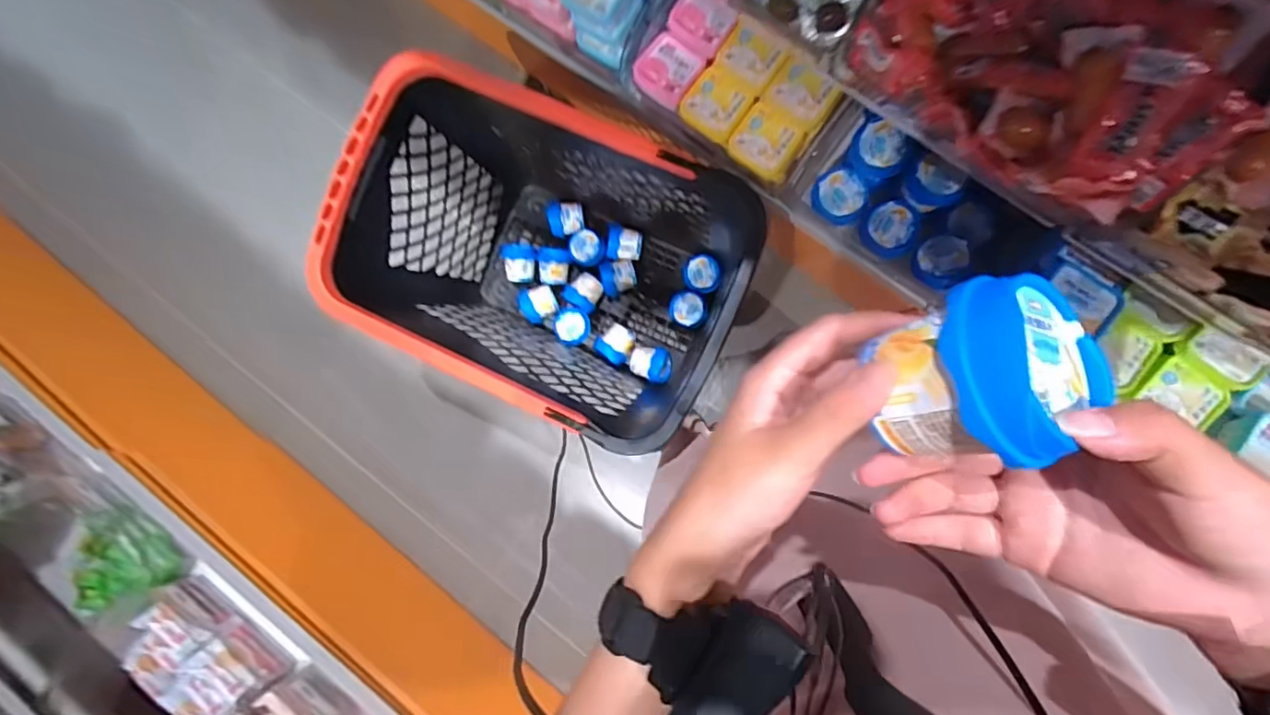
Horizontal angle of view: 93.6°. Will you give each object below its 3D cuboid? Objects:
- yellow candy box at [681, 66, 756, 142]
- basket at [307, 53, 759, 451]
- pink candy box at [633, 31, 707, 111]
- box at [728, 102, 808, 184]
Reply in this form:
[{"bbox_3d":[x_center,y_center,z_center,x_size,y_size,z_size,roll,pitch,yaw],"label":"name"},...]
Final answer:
[{"bbox_3d":[0.102,-0.311,0.739,0.074,0.029,0.077,37,97,8],"label":"yellow candy box"},{"bbox_3d":[-0.133,-0.155,1.008,0.510,0.497,0.370,24,95,9],"label":"basket"},{"bbox_3d":[0.038,-0.362,0.744,0.077,0.029,0.072,38,97,7],"label":"pink candy box"},{"bbox_3d":[0.160,-0.260,0.724,0.077,0.025,0.070,35,96,8],"label":"box"}]

